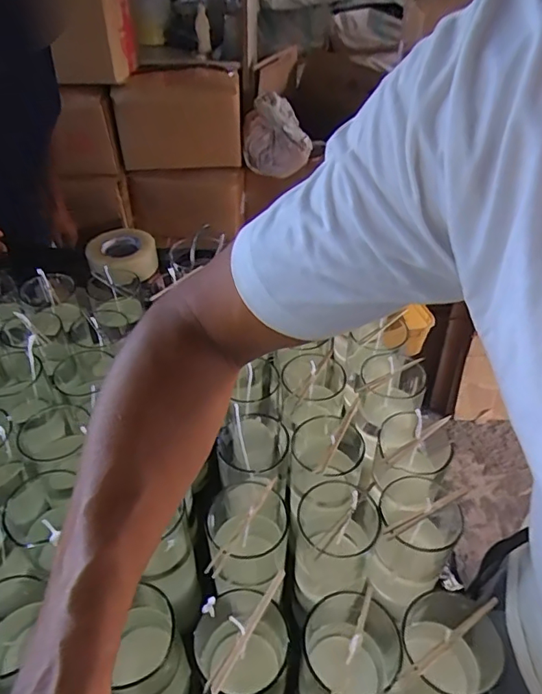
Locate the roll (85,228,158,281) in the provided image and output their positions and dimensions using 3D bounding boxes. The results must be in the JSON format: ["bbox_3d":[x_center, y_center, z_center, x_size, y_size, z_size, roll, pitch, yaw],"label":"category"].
[{"bbox_3d":[-0.305,-0.192,1.033,0.133,0.047,0.146,1,43,-1],"label":"roll"}]

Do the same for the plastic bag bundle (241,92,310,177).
[{"bbox_3d":[0.023,-0.637,1.536,0.208,0.199,0.140,4,43,2],"label":"plastic bag bundle"}]

